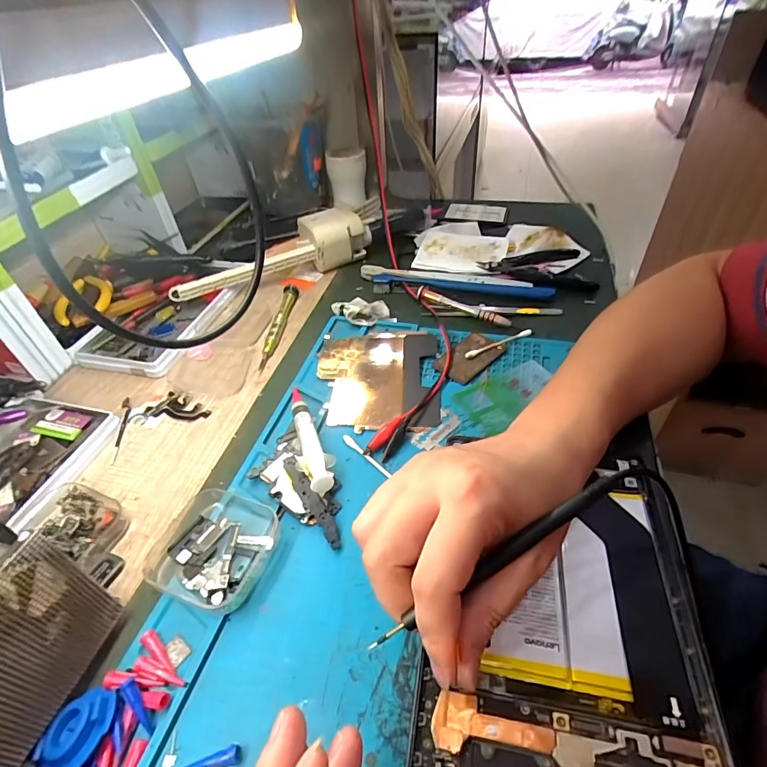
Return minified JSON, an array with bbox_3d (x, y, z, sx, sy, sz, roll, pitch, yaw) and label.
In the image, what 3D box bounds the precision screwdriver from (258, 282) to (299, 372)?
[{"bbox_3d":[-0.105,-0.059,0.433,0.014,0.016,0.121,0,43,6],"label":"precision screwdriver"}]

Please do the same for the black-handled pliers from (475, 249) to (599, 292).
[{"bbox_3d":[0.165,-0.125,0.470,0.116,0.013,0.075,-4,43,1],"label":"black-handled pliers"}]

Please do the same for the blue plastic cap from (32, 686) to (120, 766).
[{"bbox_3d":[-0.137,0.156,0.194,0.026,0.010,0.035,18,48,23],"label":"blue plastic cap"}]

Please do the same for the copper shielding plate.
[{"bbox_3d":[-0.004,-0.009,0.363,0.098,0.007,0.112,-4,43,2],"label":"copper shielding plate"}]

